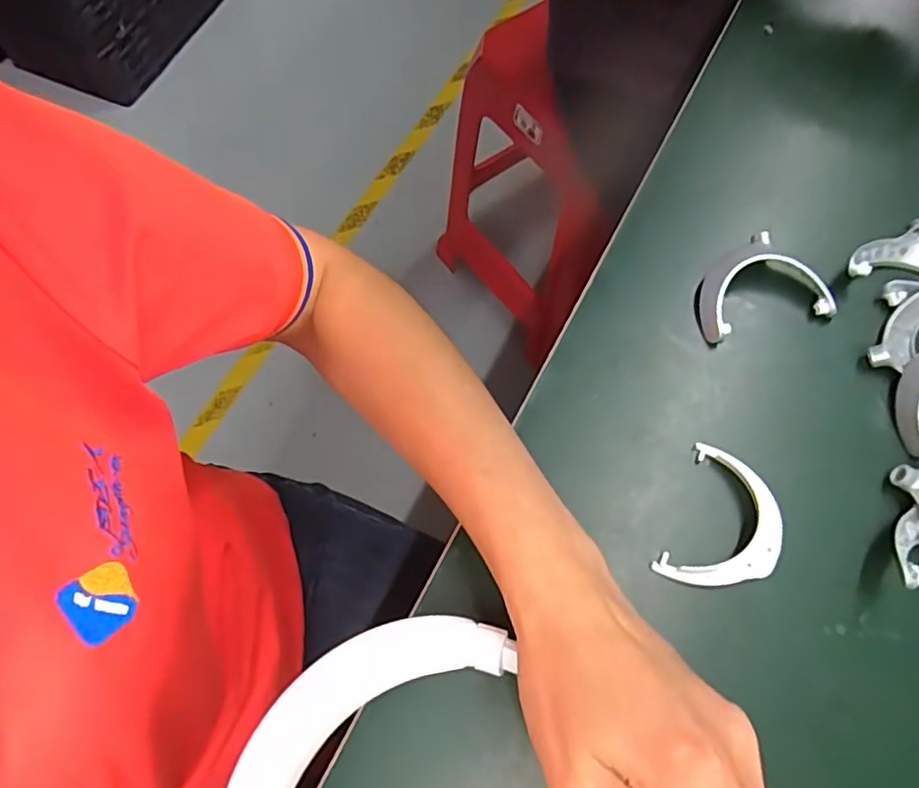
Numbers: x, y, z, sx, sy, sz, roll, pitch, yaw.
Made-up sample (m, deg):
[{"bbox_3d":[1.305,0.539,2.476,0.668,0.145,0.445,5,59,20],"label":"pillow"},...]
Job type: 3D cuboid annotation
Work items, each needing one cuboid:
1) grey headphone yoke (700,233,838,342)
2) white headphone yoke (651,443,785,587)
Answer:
[{"bbox_3d":[0.165,-0.060,0.332,0.072,0.023,0.048,-14,68,-4],"label":"grey headphone yoke"},{"bbox_3d":[0.129,0.063,0.287,0.049,0.014,0.068,26,71,12],"label":"white headphone yoke"}]

